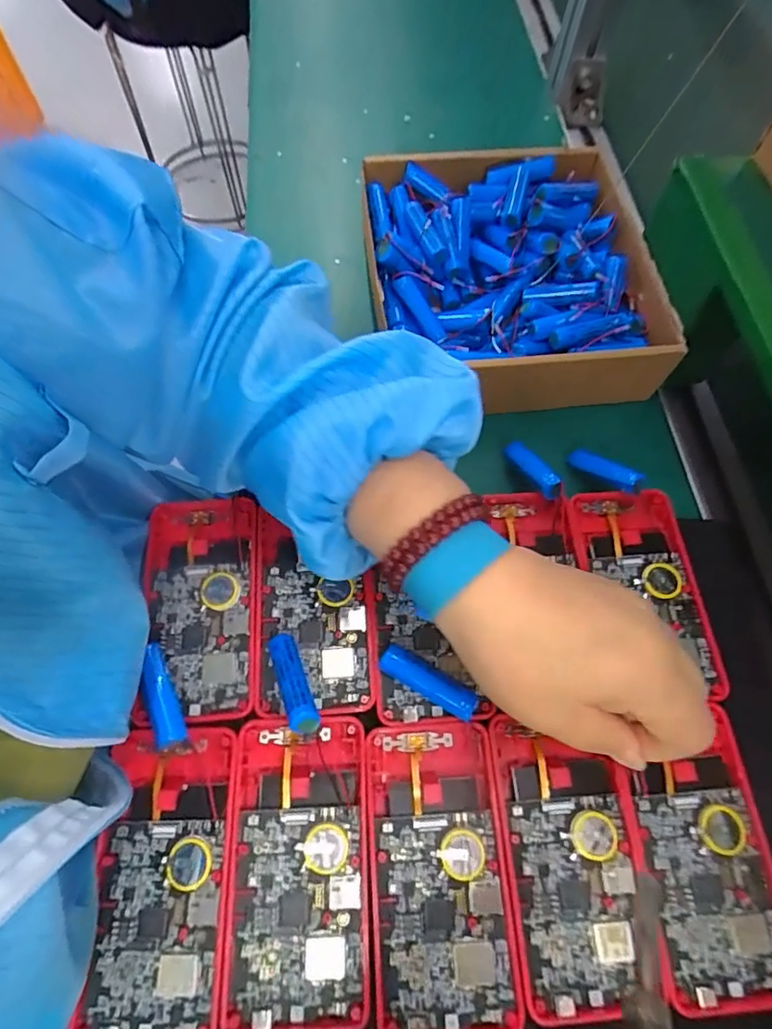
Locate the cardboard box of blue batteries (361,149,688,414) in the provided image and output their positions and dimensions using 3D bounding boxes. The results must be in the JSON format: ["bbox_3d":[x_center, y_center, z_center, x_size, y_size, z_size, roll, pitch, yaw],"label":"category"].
[{"bbox_3d":[0.084,-0.176,0.382,0.183,0.048,0.200,-5,67,-3],"label":"cardboard box of blue batteries"}]

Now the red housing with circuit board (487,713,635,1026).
[{"bbox_3d":[0.086,0.162,0.252,0.060,0.012,0.115,-3,67,-2],"label":"red housing with circuit board"}]

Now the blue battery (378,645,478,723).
[{"bbox_3d":[0.022,0.086,0.273,0.053,0.014,0.014,29,69,11],"label":"blue battery"}]

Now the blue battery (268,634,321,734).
[{"bbox_3d":[-0.046,0.081,0.260,0.013,0.013,0.051,-23,48,-10],"label":"blue battery"}]

